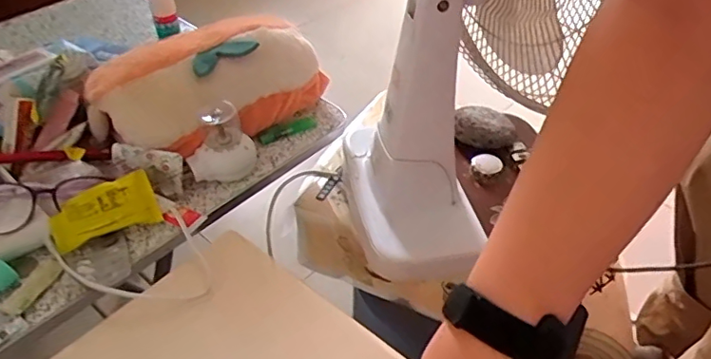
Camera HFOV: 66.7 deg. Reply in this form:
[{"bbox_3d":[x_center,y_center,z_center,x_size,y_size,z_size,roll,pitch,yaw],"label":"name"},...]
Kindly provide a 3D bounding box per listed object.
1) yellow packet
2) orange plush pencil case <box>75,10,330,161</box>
[{"bbox_3d":[-0.255,0.032,0.544,0.100,0.052,0.012,-19,16,-13],"label":"yellow packet"},{"bbox_3d":[-0.162,-0.109,0.652,0.265,0.114,0.125,-26,49,-28],"label":"orange plush pencil case"}]

